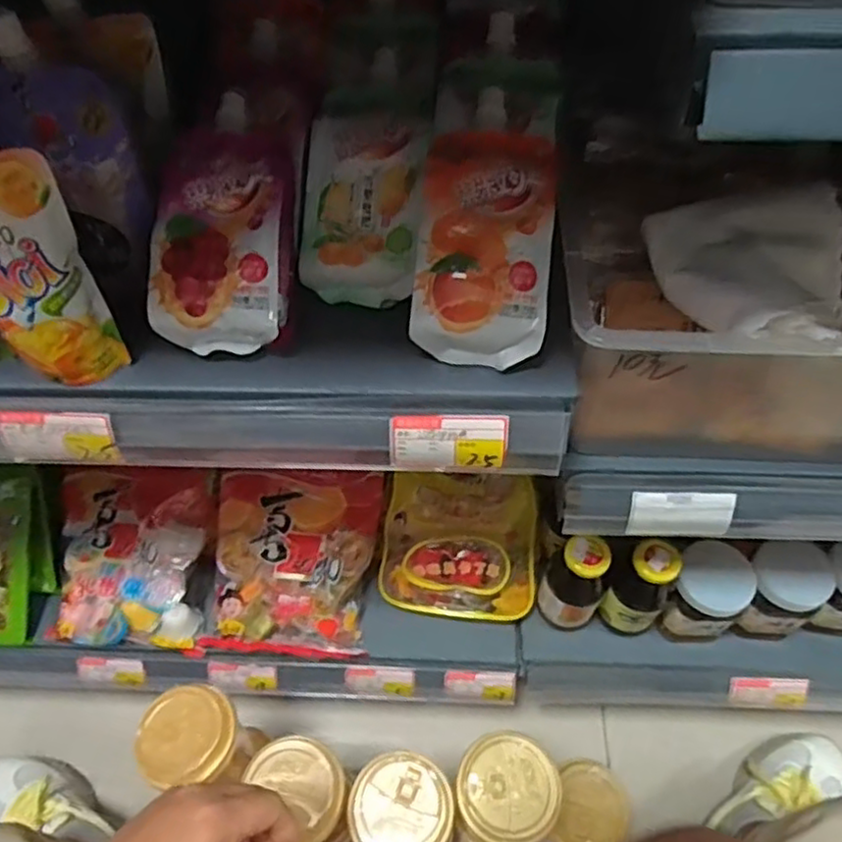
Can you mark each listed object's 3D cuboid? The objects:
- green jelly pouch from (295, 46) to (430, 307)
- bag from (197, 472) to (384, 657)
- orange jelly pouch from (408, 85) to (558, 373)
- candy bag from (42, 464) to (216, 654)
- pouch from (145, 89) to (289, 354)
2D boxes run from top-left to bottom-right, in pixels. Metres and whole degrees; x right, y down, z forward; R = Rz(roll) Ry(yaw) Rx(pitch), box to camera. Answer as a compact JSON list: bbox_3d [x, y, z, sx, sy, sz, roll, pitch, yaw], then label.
[{"bbox_3d":[-0.035,-0.161,0.451,0.076,0.024,0.165,4,84,3],"label":"green jelly pouch"},{"bbox_3d":[-0.132,0.145,0.714,0.167,0.043,0.194,7,87,-3],"label":"bag"},{"bbox_3d":[0.041,-0.117,0.425,0.080,0.040,0.160,5,86,3],"label":"orange jelly pouch"},{"bbox_3d":[-0.308,0.142,0.734,0.156,0.050,0.182,3,82,3],"label":"candy bag"},{"bbox_3d":[-0.122,-0.127,0.436,0.081,0.040,0.163,3,80,3],"label":"pouch"}]

